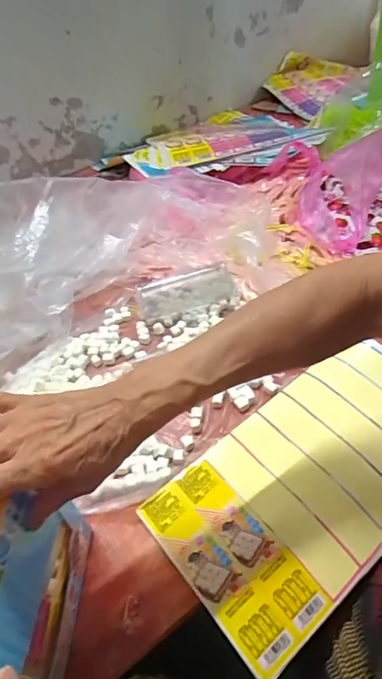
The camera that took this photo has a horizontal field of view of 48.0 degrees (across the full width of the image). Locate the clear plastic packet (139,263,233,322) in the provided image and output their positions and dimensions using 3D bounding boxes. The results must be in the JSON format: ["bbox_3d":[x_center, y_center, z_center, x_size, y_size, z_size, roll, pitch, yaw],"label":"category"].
[{"bbox_3d":[-0.008,-0.071,0.629,0.140,0.012,0.085,-12,45,-2],"label":"clear plastic packet"}]

